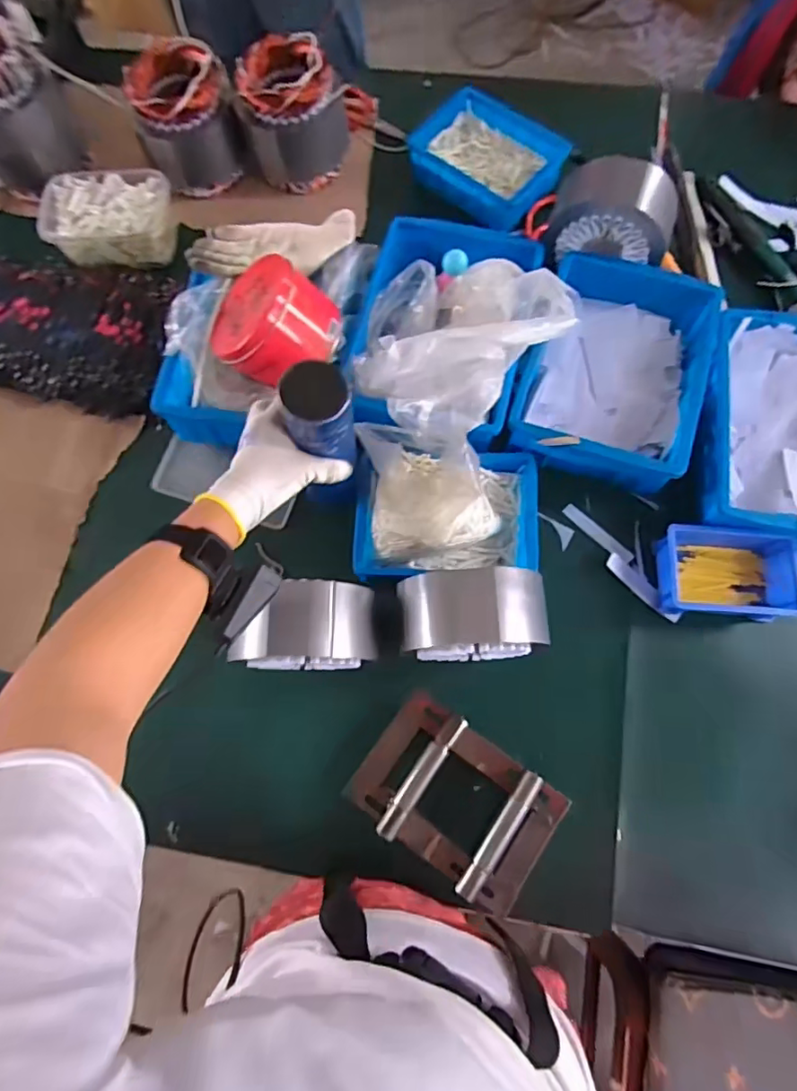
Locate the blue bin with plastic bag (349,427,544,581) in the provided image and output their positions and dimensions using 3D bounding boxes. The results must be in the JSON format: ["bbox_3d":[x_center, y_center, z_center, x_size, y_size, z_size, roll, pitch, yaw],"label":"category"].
[{"bbox_3d":[0.055,-0.047,0.612,0.204,0.109,0.149,1,75,1],"label":"blue bin with plastic bag"}]

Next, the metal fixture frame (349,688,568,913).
[{"bbox_3d":[0.061,0.260,0.572,0.196,0.033,0.132,34,78,9],"label":"metal fixture frame"}]

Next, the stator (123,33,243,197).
[{"bbox_3d":[-0.301,-0.611,0.807,0.133,0.123,0.131,-17,76,-4],"label":"stator"}]

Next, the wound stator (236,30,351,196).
[{"bbox_3d":[-0.149,-0.620,0.808,0.149,0.134,0.128,-18,75,-3],"label":"wound stator"}]

